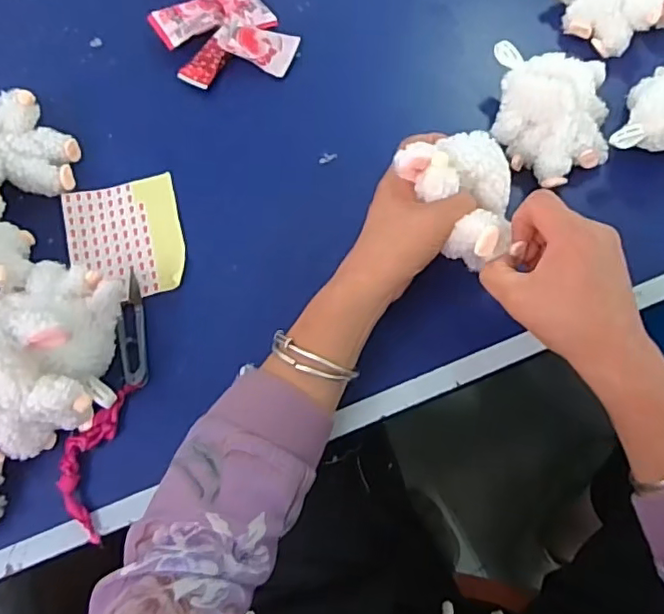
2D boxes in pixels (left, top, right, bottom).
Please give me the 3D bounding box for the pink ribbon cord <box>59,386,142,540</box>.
[{"bbox_3d":[-0.185,0.115,0.452,0.041,0.015,0.117,7,69,6],"label":"pink ribbon cord"}]

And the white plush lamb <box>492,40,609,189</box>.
[{"bbox_3d":[0.197,-0.172,0.526,0.096,0.057,0.129,6,69,5],"label":"white plush lamb"}]

